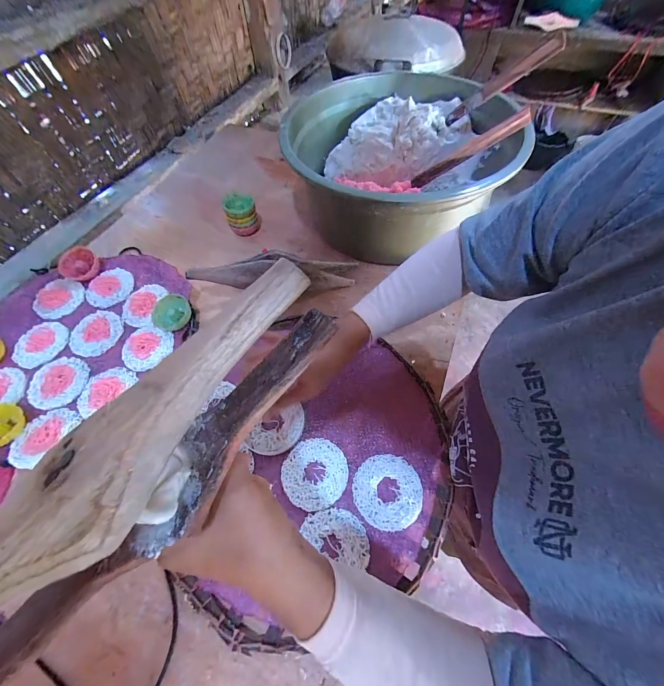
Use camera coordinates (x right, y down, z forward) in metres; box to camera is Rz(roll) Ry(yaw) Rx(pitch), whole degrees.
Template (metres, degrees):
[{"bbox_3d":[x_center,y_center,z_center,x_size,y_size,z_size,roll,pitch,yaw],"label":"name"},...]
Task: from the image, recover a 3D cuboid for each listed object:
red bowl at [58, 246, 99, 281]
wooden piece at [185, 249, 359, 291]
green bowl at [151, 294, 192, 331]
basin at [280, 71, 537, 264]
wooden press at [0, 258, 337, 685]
[{"bbox_3d":[-0.450,-0.141,0.517,0.054,0.033,0.060,36,66,19],"label":"red bowl"},{"bbox_3d":[-0.087,-0.123,0.502,0.289,0.049,0.058,-4,58,-23],"label":"wooden piece"},{"bbox_3d":[-0.259,-0.050,0.467,0.059,0.020,0.062,0,59,0],"label":"green bowl"},{"bbox_3d":[0.117,-0.337,0.562,0.401,0.211,0.385,0,59,0],"label":"basin"},{"bbox_3d":[-0.098,0.069,0.143,0.051,0.066,0.263,37,74,20],"label":"wooden press"}]

